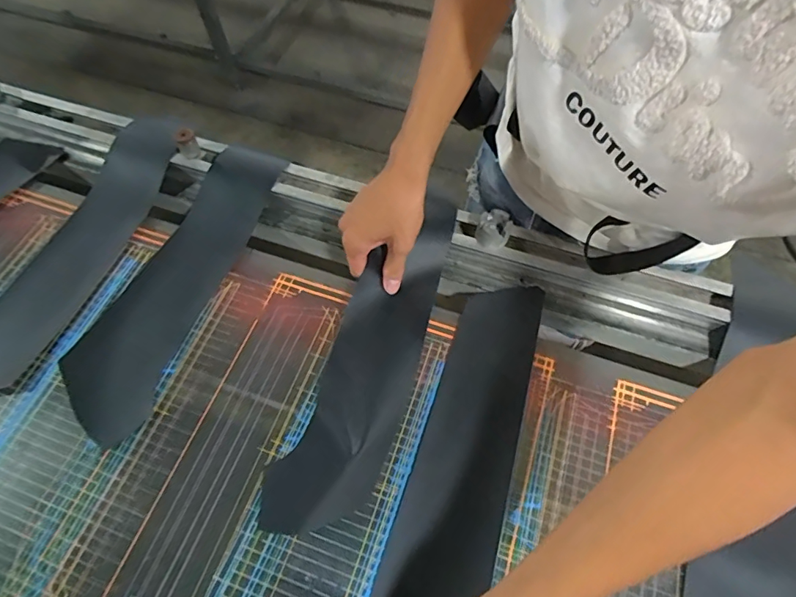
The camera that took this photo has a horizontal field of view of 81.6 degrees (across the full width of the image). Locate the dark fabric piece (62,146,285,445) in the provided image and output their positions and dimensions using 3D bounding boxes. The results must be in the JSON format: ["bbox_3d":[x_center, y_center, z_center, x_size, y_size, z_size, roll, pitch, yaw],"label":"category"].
[{"bbox_3d":[-0.255,-0.029,0.541,0.097,0.036,0.361,19,67,9],"label":"dark fabric piece"}]

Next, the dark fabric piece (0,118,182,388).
[{"bbox_3d":[-0.388,-0.060,0.542,0.103,0.014,0.394,20,67,9],"label":"dark fabric piece"}]

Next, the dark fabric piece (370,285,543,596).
[{"bbox_3d":[0.052,0.171,0.411,0.089,0.056,0.448,17,65,12],"label":"dark fabric piece"}]

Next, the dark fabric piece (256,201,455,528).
[{"bbox_3d":[-0.023,0.051,0.479,0.098,0.034,0.371,21,70,10],"label":"dark fabric piece"}]

